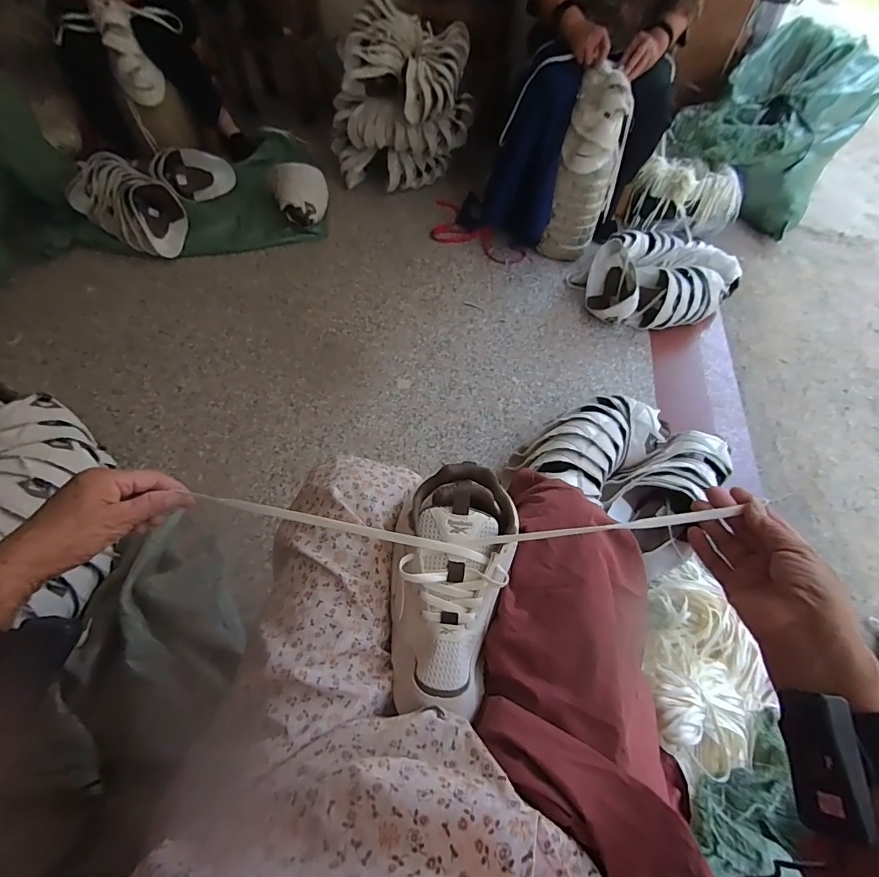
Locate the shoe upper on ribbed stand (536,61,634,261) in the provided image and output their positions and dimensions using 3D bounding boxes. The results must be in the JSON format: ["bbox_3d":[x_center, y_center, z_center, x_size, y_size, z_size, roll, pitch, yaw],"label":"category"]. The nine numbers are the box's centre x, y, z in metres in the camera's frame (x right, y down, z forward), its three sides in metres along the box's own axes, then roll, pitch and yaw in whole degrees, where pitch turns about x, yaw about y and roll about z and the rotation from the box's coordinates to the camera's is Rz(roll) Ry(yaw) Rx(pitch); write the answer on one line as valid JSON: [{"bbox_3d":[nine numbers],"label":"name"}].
[{"bbox_3d":[0.400,-0.721,1.212,0.149,0.432,0.139,27,60,14],"label":"shoe upper on ribbed stand"}]

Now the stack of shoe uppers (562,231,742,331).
[{"bbox_3d":[0.611,-0.455,1.218,0.391,0.130,0.298,-17,60,-13],"label":"stack of shoe uppers"}]

